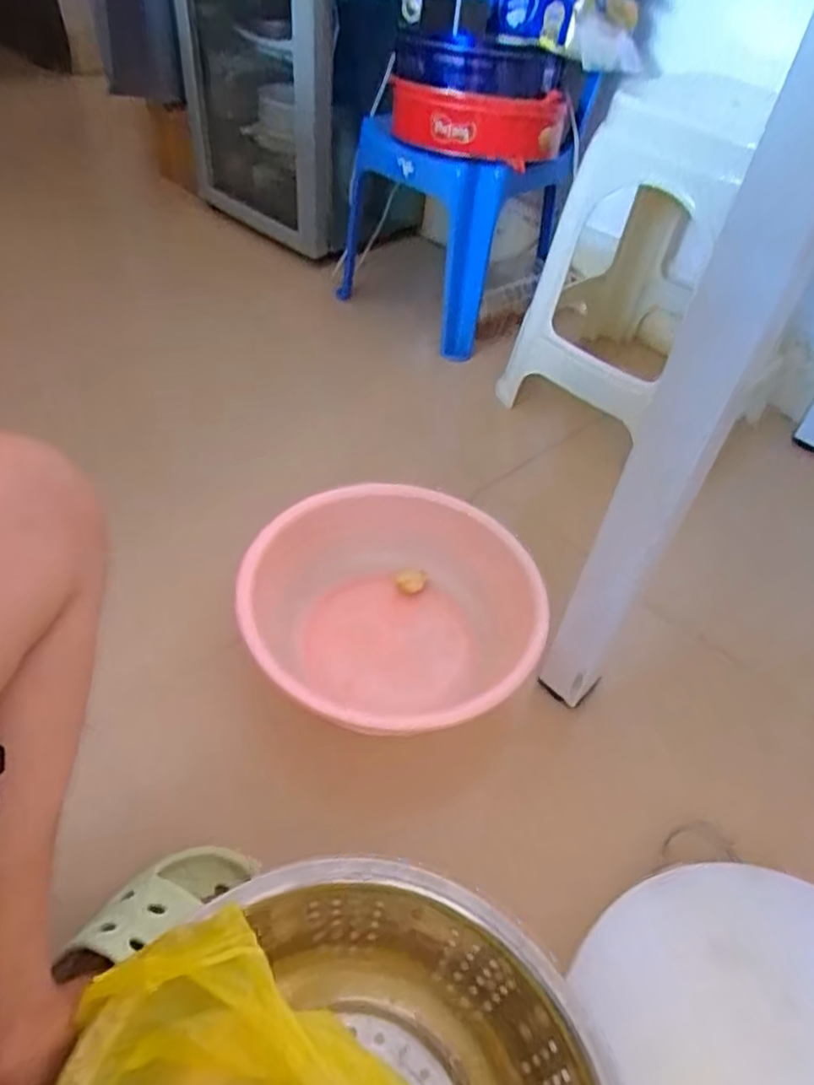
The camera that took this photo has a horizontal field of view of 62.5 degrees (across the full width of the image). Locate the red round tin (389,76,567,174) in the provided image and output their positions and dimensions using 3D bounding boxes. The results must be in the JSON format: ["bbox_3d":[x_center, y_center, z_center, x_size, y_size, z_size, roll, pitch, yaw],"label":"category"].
[{"bbox_3d":[0.106,-0.666,1.050,0.237,0.089,0.196,24,48,15],"label":"red round tin"}]

